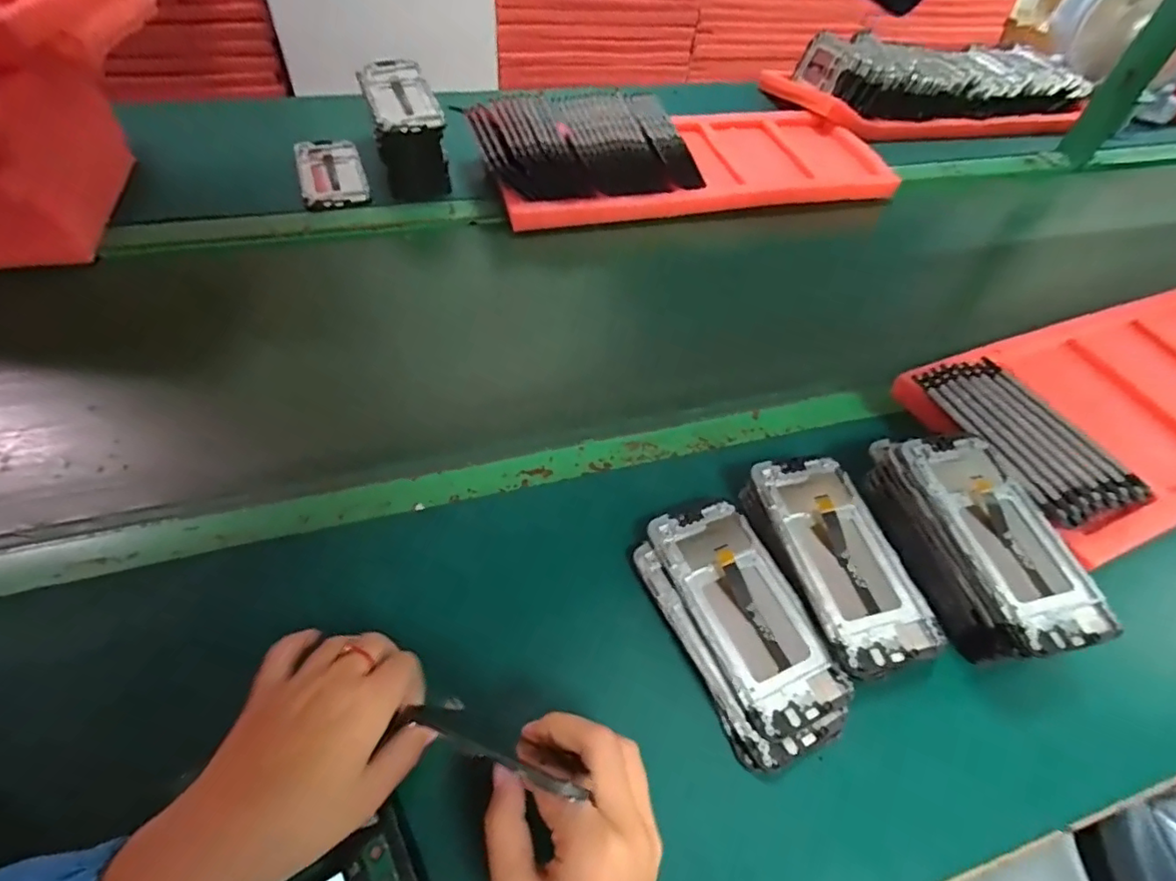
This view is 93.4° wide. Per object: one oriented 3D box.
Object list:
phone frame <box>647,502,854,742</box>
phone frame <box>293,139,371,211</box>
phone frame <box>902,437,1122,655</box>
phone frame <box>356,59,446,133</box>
[{"bbox_3d":[0.108,0.113,0.377,0.070,0.014,0.155,-18,56,-18],"label":"phone frame"},{"bbox_3d":[-0.321,-0.337,0.694,0.077,0.022,0.159,-11,55,-21],"label":"phone frame"},{"bbox_3d":[0.288,0.063,0.384,0.075,0.011,0.154,-6,57,-12],"label":"phone frame"},{"bbox_3d":[-0.226,-0.414,0.664,0.075,0.013,0.151,-17,61,-15],"label":"phone frame"}]

